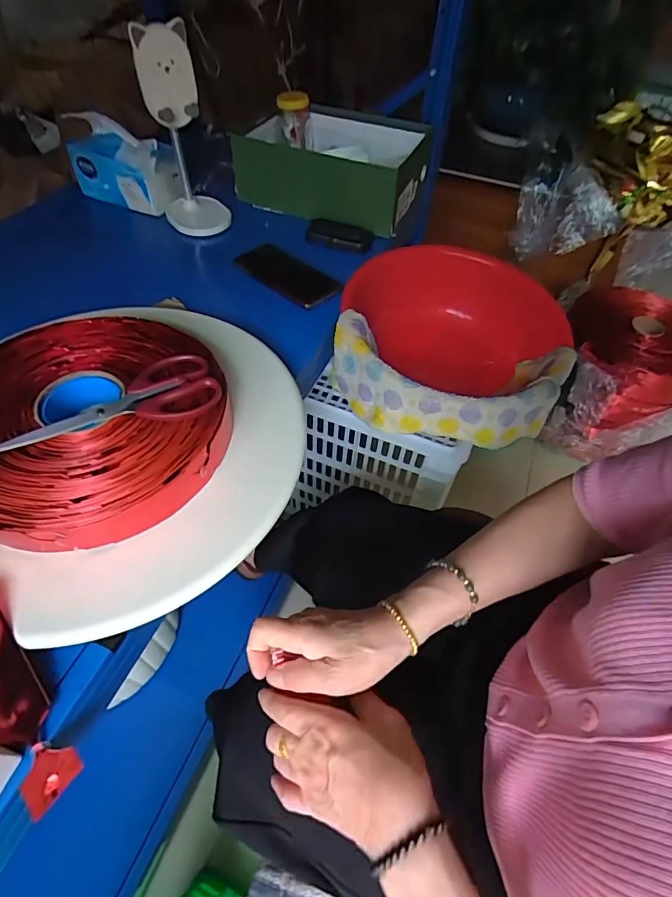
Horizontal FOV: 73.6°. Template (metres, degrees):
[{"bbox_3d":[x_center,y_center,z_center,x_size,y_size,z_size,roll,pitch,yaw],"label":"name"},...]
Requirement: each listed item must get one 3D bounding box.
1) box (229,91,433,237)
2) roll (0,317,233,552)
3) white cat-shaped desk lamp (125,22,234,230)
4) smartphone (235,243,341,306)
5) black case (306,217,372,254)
[{"bbox_3d":[-0.005,-0.527,0.820,0.326,0.118,0.235,21,55,12],"label":"box"},{"bbox_3d":[-0.243,-0.032,0.444,0.257,0.055,0.257,2,53,-2],"label":"roll"},{"bbox_3d":[-0.232,-0.474,0.688,0.100,0.247,0.106,-14,55,-14],"label":"white cat-shaped desk lamp"},{"bbox_3d":[-0.069,-0.266,0.682,0.080,0.014,0.176,-37,64,-27],"label":"smartphone"},{"bbox_3d":[0.006,-0.351,0.735,0.108,0.022,0.035,12,54,5],"label":"black case"}]

